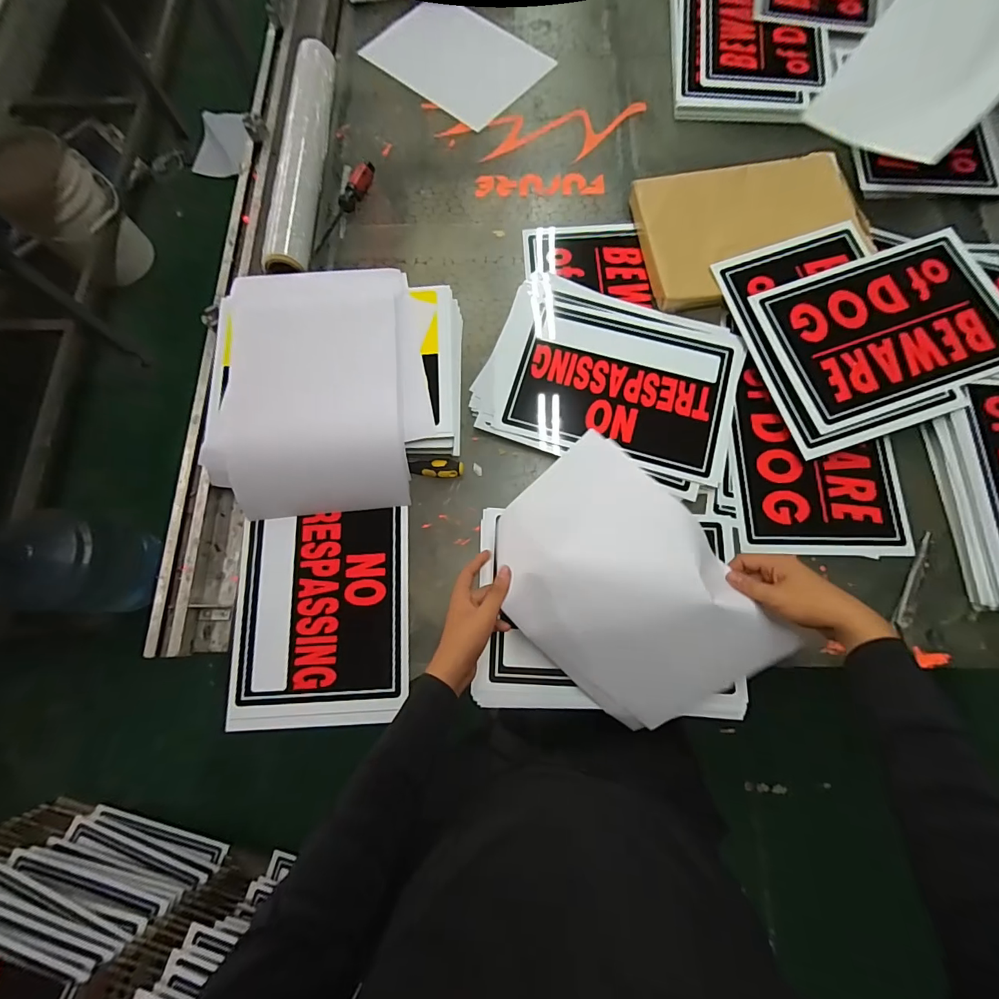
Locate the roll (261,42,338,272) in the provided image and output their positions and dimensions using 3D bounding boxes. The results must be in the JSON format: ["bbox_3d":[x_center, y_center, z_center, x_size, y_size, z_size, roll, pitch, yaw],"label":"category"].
[{"bbox_3d":[-0.367,-0.634,0.823,0.078,0.063,0.517,-1,75,2],"label":"roll"}]

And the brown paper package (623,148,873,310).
[{"bbox_3d":[0.426,-0.471,0.765,0.365,0.041,0.260,-13,75,-2],"label":"brown paper package"}]

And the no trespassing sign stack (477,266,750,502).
[{"bbox_3d":[0.179,-0.196,0.715,0.391,0.024,0.301,20,76,7],"label":"no trespassing sign stack"}]

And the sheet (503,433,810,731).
[{"bbox_3d":[0.149,0.118,0.561,0.231,0.115,0.334,-39,77,-8],"label":"sheet"}]

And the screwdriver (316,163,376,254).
[{"bbox_3d":[-0.289,-0.534,0.811,0.026,0.038,0.198,27,77,9],"label":"screwdriver"}]

